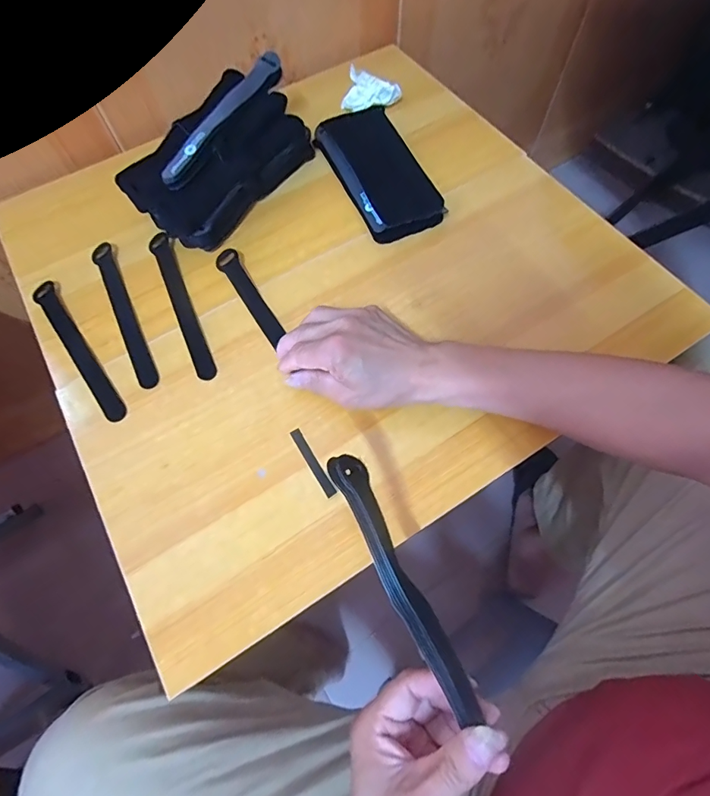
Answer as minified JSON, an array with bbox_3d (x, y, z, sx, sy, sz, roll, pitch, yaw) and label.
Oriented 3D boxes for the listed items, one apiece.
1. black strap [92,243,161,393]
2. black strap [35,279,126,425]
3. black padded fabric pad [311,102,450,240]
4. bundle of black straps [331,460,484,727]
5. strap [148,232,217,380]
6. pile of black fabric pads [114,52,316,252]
[{"bbox_3d":[-0.245,-0.091,0.458,0.022,0.007,0.194,-26,68,-9],"label":"black strap"},{"bbox_3d":[-0.282,-0.051,0.442,0.022,0.005,0.197,-37,70,-13],"label":"black strap"},{"bbox_3d":[0.028,-0.267,0.510,0.087,0.027,0.207,-23,67,-8],"label":"black padded fabric pad"},{"bbox_3d":[0.029,0.113,0.270,0.022,0.019,0.169,-26,78,-9],"label":"bundle of black straps"},{"bbox_3d":[-0.184,-0.101,0.459,0.021,0.004,0.194,-23,69,-7],"label":"strap"},{"bbox_3d":[-0.147,-0.277,0.492,0.123,0.080,0.217,35,72,16],"label":"pile of black fabric pads"}]

